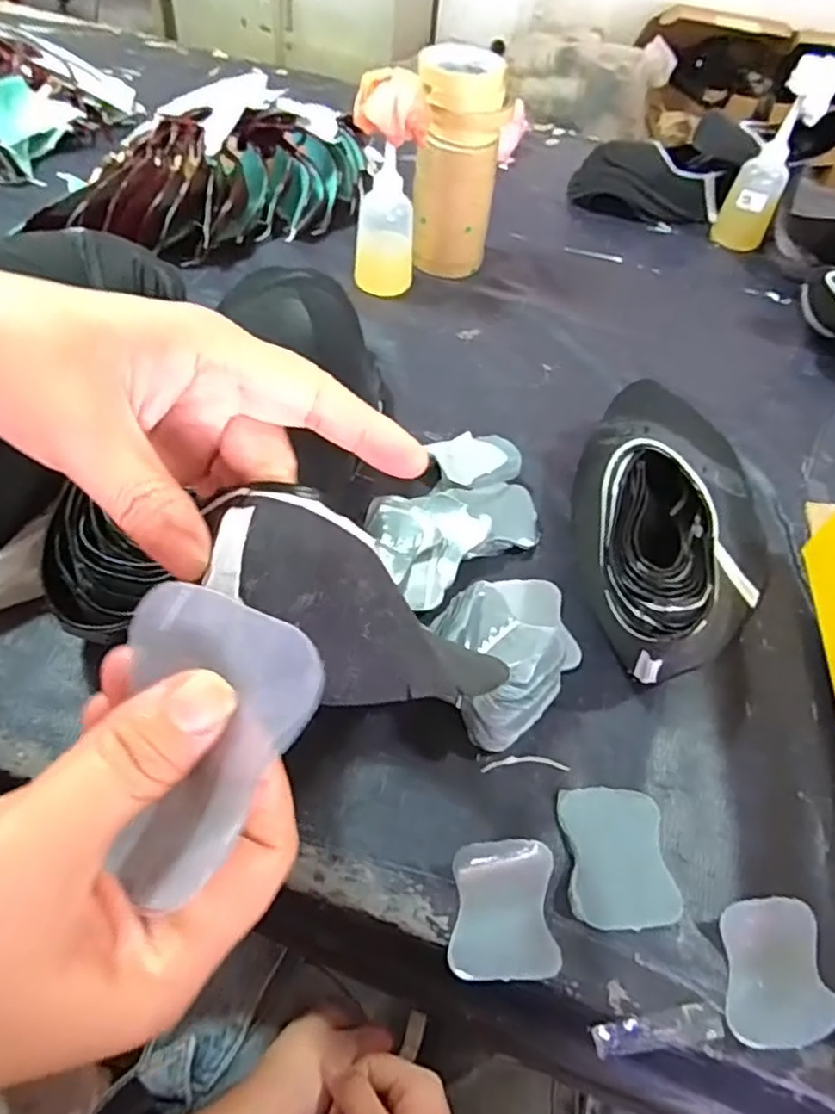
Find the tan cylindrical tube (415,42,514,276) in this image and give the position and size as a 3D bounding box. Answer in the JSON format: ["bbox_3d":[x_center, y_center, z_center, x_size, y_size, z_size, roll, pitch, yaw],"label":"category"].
[{"bbox_3d":[0.042,-0.428,0.728,0.089,0.204,0.071,-2,53,-7],"label":"tan cylindrical tube"}]

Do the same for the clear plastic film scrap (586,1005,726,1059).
[{"bbox_3d":[0.128,0.252,0.349,0.068,0.005,0.016,-11,73,-1],"label":"clear plastic film scrap"}]

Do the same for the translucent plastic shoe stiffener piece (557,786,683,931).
[{"bbox_3d":[0.119,0.178,0.395,0.061,0.008,0.077,2,53,-3],"label":"translucent plastic shoe stiffener piece"}]

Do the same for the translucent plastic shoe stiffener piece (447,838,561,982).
[{"bbox_3d":[0.049,0.196,0.368,0.057,0.018,0.069,5,53,-1],"label":"translucent plastic shoe stiffener piece"}]

